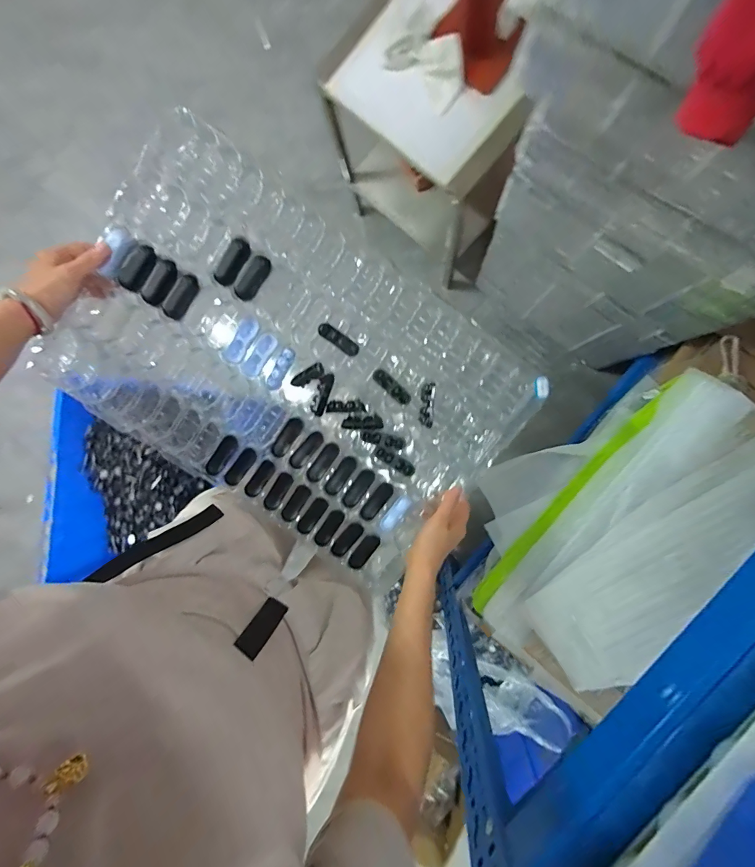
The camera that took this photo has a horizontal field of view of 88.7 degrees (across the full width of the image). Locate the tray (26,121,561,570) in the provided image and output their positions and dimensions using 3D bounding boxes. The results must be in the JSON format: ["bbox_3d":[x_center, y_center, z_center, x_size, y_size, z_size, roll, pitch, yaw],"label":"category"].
[{"bbox_3d":[-0.115,-0.081,0.527,0.568,0.034,0.381,35,98,-5],"label":"tray"}]

